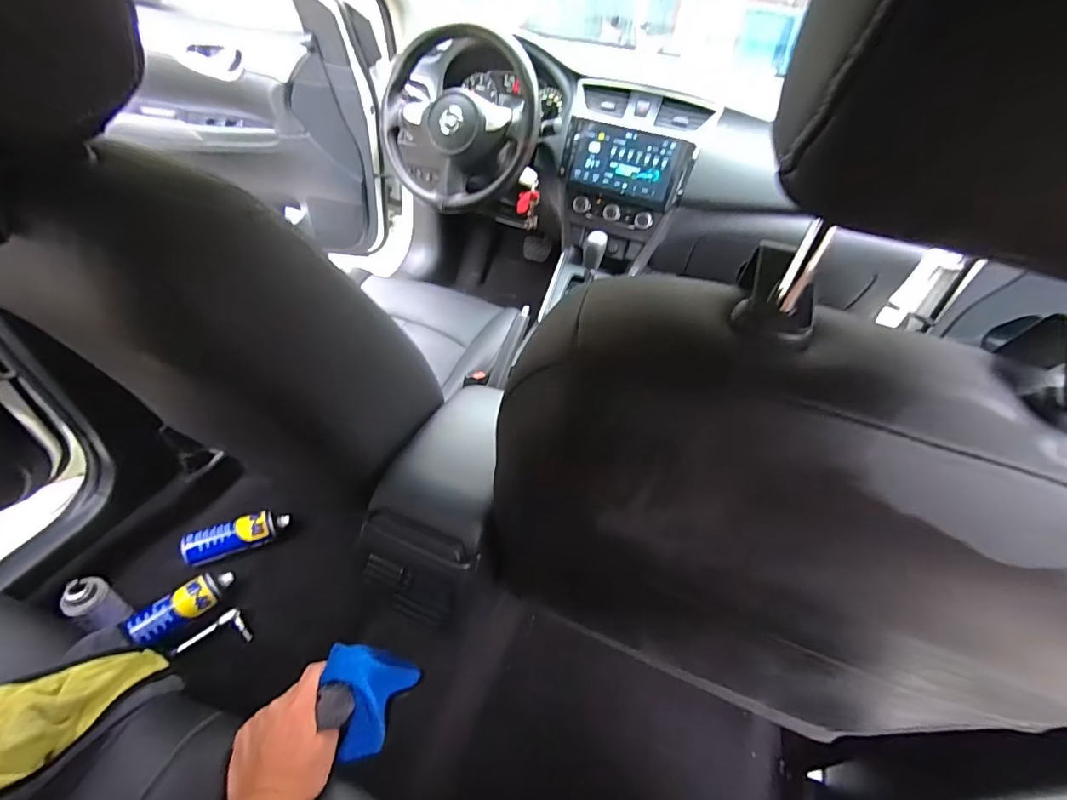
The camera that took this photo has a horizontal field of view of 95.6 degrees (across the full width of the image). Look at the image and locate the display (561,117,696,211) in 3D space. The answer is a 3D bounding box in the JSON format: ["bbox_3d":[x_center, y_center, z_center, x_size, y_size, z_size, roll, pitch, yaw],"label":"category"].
[{"bbox_3d":[0.203,-0.531,1.091,0.269,0.143,0.040,21,21,15],"label":"display"}]

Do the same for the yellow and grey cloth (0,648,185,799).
[{"bbox_3d":[-0.505,0.337,0.493,0.219,0.064,0.127,-19,50,-23],"label":"yellow and grey cloth"}]

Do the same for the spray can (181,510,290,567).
[{"bbox_3d":[-0.605,0.274,0.990,0.181,0.048,0.059,-16,49,-21],"label":"spray can"}]

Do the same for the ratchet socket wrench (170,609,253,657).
[{"bbox_3d":[-0.579,0.439,0.877,0.068,0.024,0.109,35,51,26],"label":"ratchet socket wrench"}]

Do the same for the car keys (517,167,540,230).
[{"bbox_3d":[-0.011,-0.487,1.178,0.053,0.126,0.051,5,45,-1],"label":"car keys"}]

